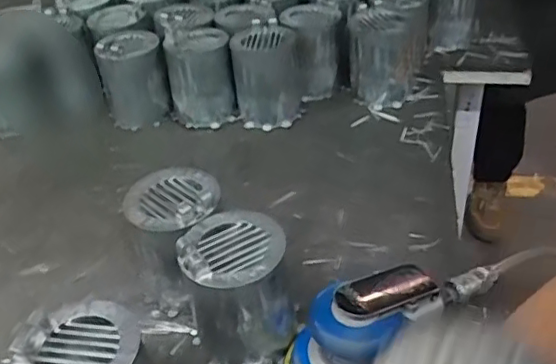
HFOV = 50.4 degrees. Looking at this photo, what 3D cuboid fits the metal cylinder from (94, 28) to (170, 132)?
[{"bbox_3d":[-0.209,-0.154,0.853,0.088,0.113,0.097,-17,39,-13],"label":"metal cylinder"}]

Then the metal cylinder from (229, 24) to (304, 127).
[{"bbox_3d":[-0.015,-0.142,0.822,0.089,0.120,0.095,-7,38,-1],"label":"metal cylinder"}]

